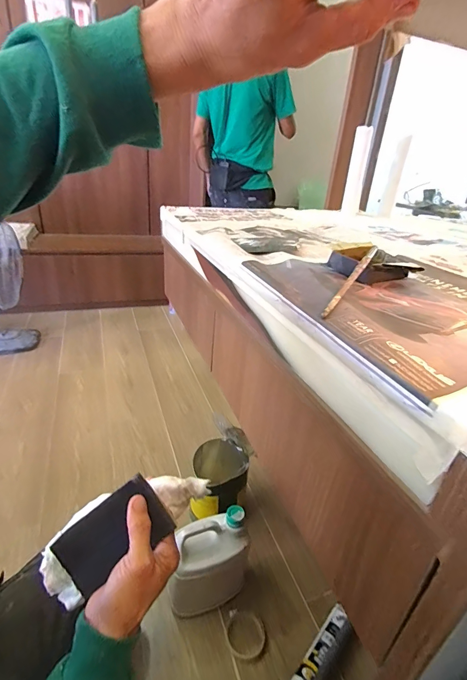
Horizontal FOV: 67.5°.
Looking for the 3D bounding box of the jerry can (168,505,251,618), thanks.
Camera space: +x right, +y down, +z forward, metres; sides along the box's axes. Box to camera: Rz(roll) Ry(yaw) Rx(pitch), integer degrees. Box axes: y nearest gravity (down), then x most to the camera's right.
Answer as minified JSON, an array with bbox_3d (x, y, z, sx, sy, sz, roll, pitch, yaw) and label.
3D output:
[{"bbox_3d":[-0.056,0.508,0.790,0.175,0.238,0.098,-14,33,-34],"label":"jerry can"}]

